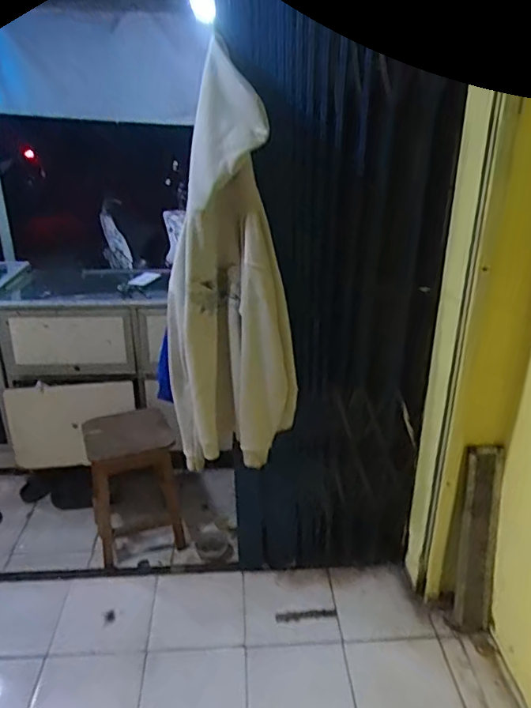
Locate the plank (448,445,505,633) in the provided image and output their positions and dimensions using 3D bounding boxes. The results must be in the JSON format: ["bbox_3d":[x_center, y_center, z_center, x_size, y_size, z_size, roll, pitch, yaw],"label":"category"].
[{"bbox_3d":[0.659,0.584,1.738,0.115,0.631,0.029,9,17,26],"label":"plank"}]

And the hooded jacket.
[{"bbox_3d":[-0.084,-0.170,1.479,0.350,0.981,0.114,-10,26,-16],"label":"hooded jacket"}]

